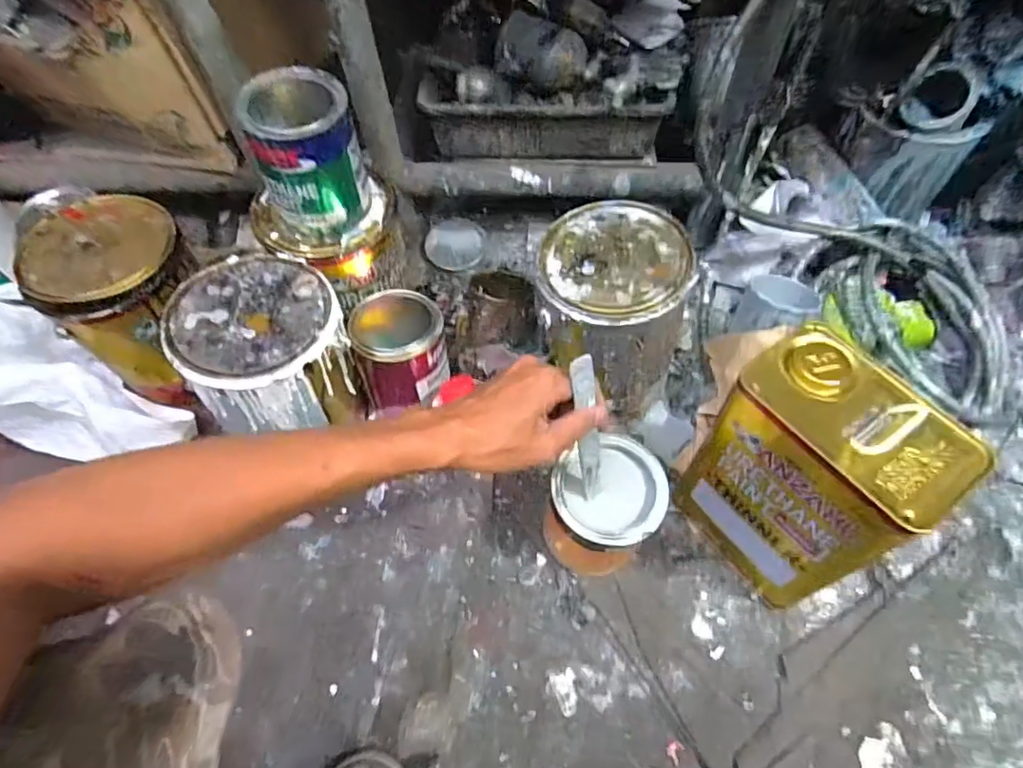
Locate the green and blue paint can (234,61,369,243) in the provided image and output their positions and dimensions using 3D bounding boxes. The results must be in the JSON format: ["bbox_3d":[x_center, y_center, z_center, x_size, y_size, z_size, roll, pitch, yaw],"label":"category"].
[{"bbox_3d":[-0.207,-0.229,0.590,0.086,0.141,0.098,36,69,23],"label":"green and blue paint can"}]

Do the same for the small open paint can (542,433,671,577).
[{"bbox_3d":[0.094,0.132,0.587,0.100,0.136,0.106,-1,60,1],"label":"small open paint can"}]

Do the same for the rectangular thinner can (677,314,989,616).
[{"bbox_3d":[0.261,0.089,0.532,0.111,0.259,0.156,-38,63,-16],"label":"rectangular thinner can"}]

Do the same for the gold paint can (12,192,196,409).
[{"bbox_3d":[-0.435,-0.094,0.675,0.145,0.191,0.154,-1,60,1],"label":"gold paint can"}]

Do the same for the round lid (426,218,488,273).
[{"bbox_3d":[-0.086,-0.218,0.887,0.090,0.011,0.092,-2,60,4],"label":"round lid"}]

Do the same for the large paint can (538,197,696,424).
[{"bbox_3d":[0.112,-0.076,0.658,0.153,0.204,0.162,-2,60,4],"label":"large paint can"}]

